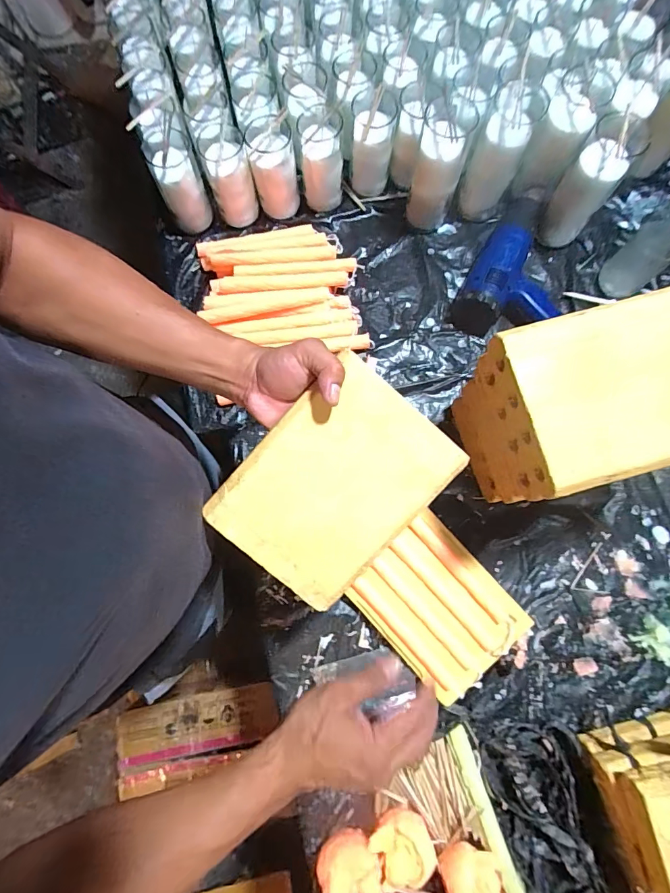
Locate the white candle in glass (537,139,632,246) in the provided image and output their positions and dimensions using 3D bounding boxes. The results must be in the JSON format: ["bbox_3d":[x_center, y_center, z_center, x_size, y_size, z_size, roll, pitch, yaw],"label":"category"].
[{"bbox_3d":[0.366,-0.374,0.602,0.069,0.158,0.063,0,79,-1],"label":"white candle in glass"}]

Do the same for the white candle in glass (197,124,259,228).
[{"bbox_3d":[-0.165,-0.420,0.632,0.064,0.116,0.078,-22,80,-5],"label":"white candle in glass"}]

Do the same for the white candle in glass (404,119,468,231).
[{"bbox_3d":[0.154,-0.417,0.619,0.067,0.159,0.067,11,79,2],"label":"white candle in glass"}]

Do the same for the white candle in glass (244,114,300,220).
[{"bbox_3d":[-0.095,-0.430,0.640,0.066,0.141,0.064,-10,79,-3],"label":"white candle in glass"}]

